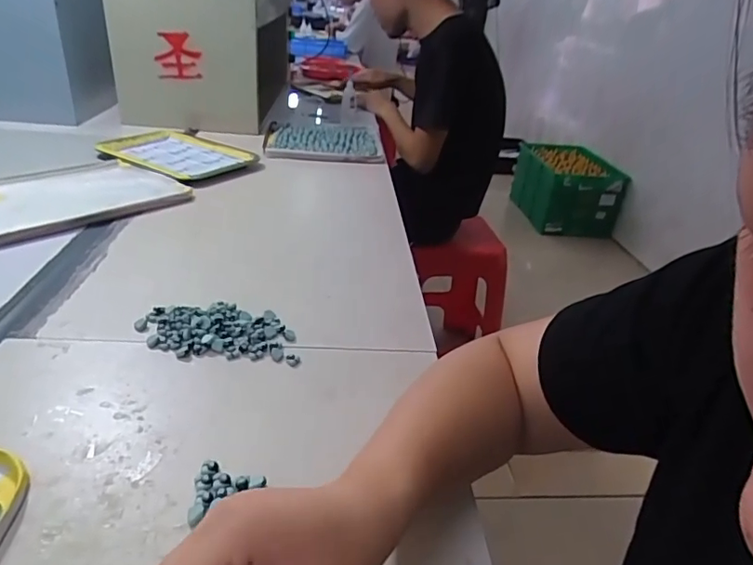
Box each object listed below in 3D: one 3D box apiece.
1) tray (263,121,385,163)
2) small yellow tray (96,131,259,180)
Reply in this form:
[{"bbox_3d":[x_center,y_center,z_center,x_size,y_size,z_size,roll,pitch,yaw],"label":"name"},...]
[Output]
[{"bbox_3d":[-0.113,-0.307,1.140,0.245,0.022,0.284,1,29,-11],"label":"tray"},{"bbox_3d":[-0.365,-0.236,0.958,0.258,0.017,0.194,23,32,27],"label":"small yellow tray"}]

